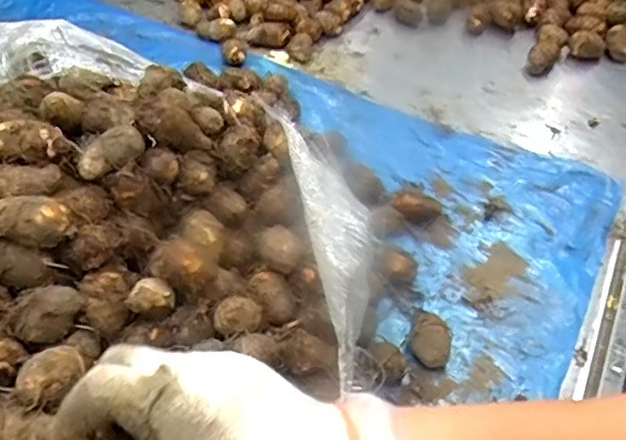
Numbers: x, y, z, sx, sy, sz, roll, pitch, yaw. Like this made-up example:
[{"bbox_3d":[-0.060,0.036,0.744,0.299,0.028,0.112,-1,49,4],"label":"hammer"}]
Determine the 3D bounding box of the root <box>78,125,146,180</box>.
[{"bbox_3d":[-0.165,-0.055,0.494,0.023,0.025,0.061,21,56,15],"label":"root"}]

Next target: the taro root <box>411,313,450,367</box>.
[{"bbox_3d":[0.118,0.122,0.605,0.037,0.043,0.046,9,54,7],"label":"taro root"}]

